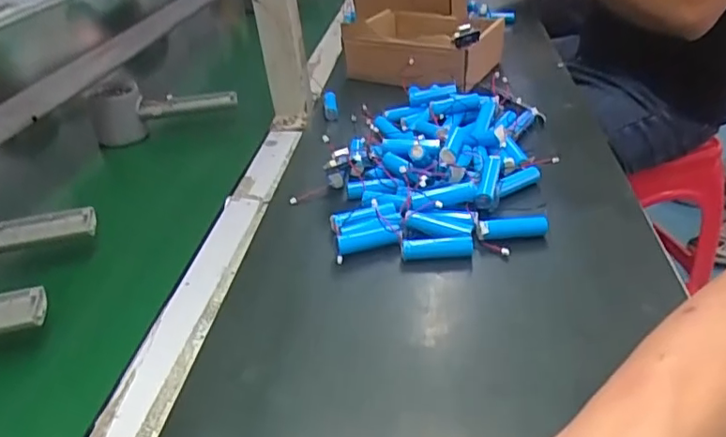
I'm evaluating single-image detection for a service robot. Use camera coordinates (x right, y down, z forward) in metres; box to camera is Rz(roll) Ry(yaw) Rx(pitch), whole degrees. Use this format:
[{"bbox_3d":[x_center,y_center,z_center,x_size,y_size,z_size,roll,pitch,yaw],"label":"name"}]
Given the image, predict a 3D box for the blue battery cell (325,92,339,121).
[{"bbox_3d":[-0.036,-0.127,0.640,0.015,0.017,0.047,-4,33,-2],"label":"blue battery cell"}]

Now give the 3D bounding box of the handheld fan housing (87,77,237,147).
[{"bbox_3d":[-0.221,-0.125,0.645,0.158,0.057,0.051,-7,33,-6],"label":"handheld fan housing"}]

